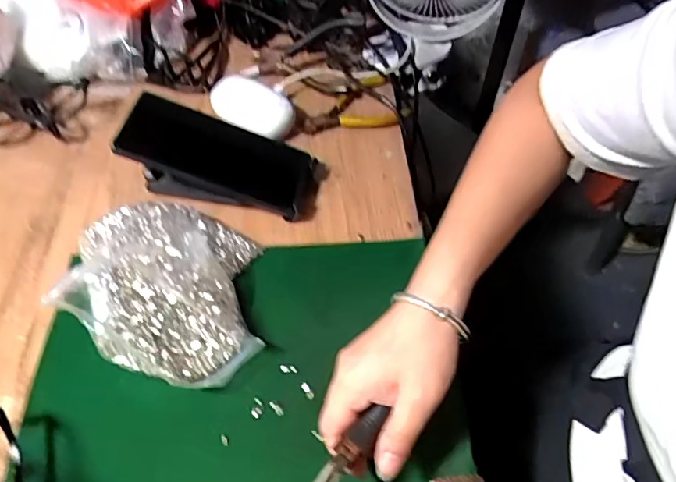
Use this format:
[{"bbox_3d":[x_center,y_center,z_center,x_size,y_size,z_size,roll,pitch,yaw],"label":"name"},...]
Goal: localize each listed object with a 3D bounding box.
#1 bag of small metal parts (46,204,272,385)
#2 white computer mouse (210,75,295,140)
[{"bbox_3d":[-0.131,0.035,0.418,0.156,0.038,0.138,14,54,11],"label":"bag of small metal parts"},{"bbox_3d":[-0.088,-0.138,0.551,0.093,0.026,0.062,27,58,19],"label":"white computer mouse"}]

